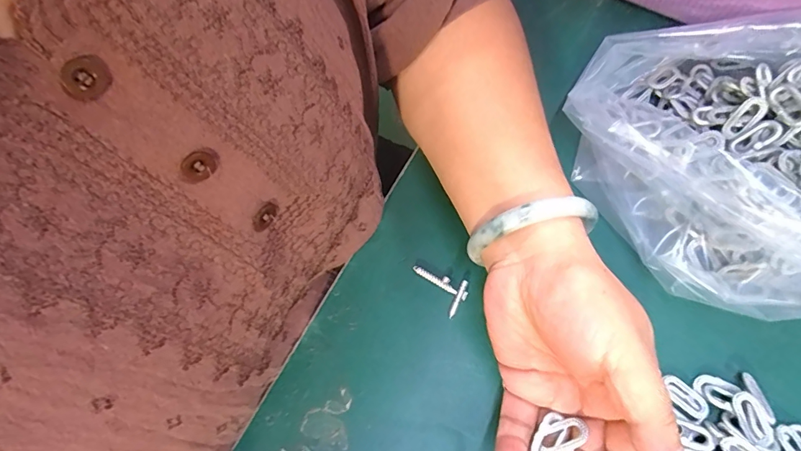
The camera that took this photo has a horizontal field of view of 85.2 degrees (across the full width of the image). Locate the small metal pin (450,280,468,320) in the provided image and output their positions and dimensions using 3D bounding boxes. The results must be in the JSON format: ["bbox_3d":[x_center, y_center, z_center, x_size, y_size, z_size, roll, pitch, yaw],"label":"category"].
[{"bbox_3d":[0.036,0.046,0.268,0.006,0.004,0.024,22,71,11],"label":"small metal pin"}]

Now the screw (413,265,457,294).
[{"bbox_3d":[0.022,0.033,0.274,0.030,0.004,0.008,28,72,13],"label":"screw"}]

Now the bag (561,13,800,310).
[{"bbox_3d":[0.233,-0.043,0.250,0.202,0.088,0.198,-13,68,-2],"label":"bag"}]

